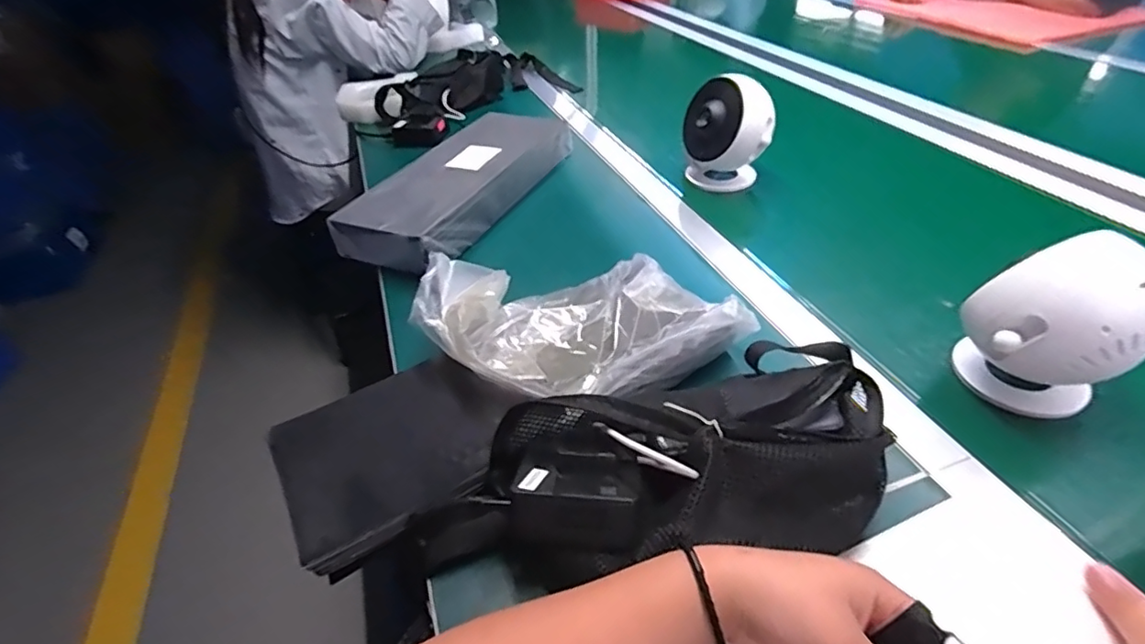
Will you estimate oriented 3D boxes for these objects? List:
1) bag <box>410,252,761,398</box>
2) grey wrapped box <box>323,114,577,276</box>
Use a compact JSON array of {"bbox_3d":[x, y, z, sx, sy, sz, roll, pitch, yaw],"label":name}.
[{"bbox_3d":[0.008,-0.003,0.487,0.271,0.056,0.158,-10,42,-8],"label":"bag"},{"bbox_3d":[-0.139,-0.188,0.755,0.136,0.066,0.361,16,43,21],"label":"grey wrapped box"}]

